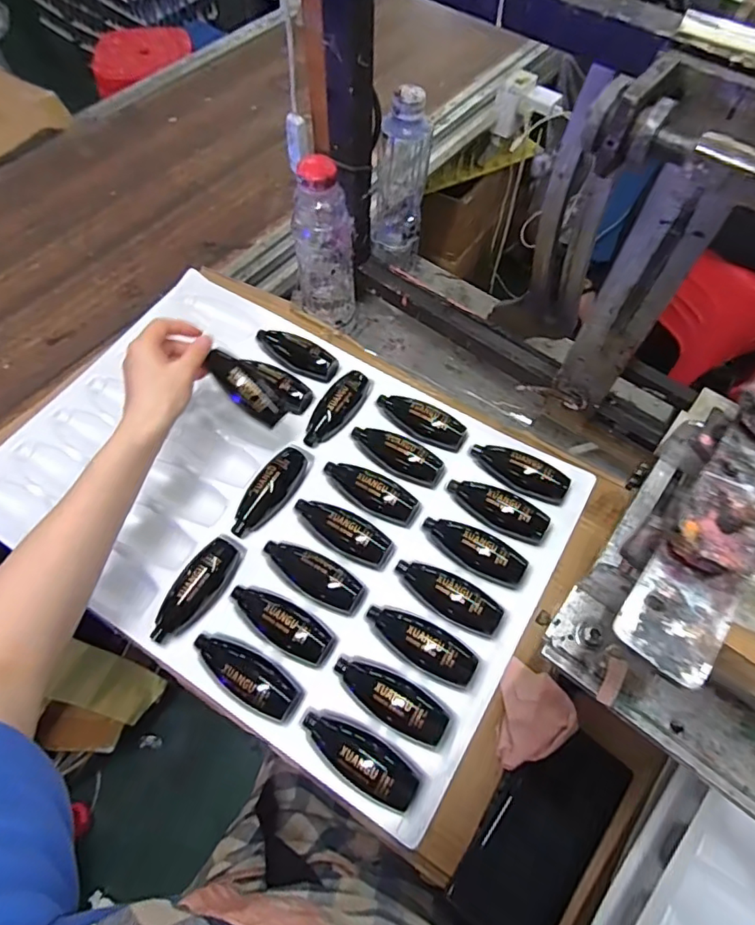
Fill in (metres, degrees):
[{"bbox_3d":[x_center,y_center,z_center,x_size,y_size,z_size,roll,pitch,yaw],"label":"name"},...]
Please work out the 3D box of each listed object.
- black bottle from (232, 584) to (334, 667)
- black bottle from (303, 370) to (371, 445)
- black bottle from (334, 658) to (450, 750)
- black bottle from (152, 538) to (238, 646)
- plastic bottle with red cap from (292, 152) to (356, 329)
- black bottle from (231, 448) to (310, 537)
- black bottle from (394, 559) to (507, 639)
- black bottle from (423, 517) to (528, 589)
[{"bbox_3d":[-0.087,0.137,0.464,0.101,0.023,0.037,31,66,15],"label":"black bottle"},{"bbox_3d":[-0.044,-0.059,0.562,0.033,0.021,0.101,30,66,14],"label":"black bottle"},{"bbox_3d":[0.010,0.191,0.433,0.100,0.025,0.037,29,66,14],"label":"black bottle"},{"bbox_3d":[-0.168,0.112,0.475,0.035,0.018,0.100,30,66,14],"label":"black bottle"},{"bbox_3d":[-0.060,-0.235,0.584,0.063,0.186,0.054,11,63,5],"label":"plastic bottle with red cap"},{"bbox_3d":[-0.104,0.027,0.515,0.032,0.023,0.102,29,66,14],"label":"black bottle"},{"bbox_3d":[0.064,0.113,0.470,0.099,0.021,0.037,34,67,16],"label":"black bottle"},{"bbox_3d":[0.090,0.076,0.490,0.098,0.025,0.038,32,66,15],"label":"black bottle"}]

